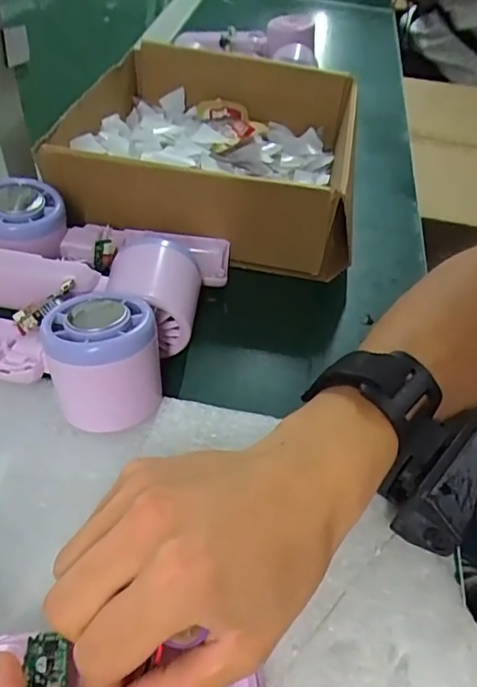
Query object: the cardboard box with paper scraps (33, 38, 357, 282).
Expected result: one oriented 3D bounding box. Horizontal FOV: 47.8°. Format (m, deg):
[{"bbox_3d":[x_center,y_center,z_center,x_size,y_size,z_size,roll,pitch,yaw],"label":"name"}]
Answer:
[{"bbox_3d":[-0.020,-0.163,0.449,0.218,0.078,0.228,8,47,3],"label":"cardboard box with paper scraps"}]

